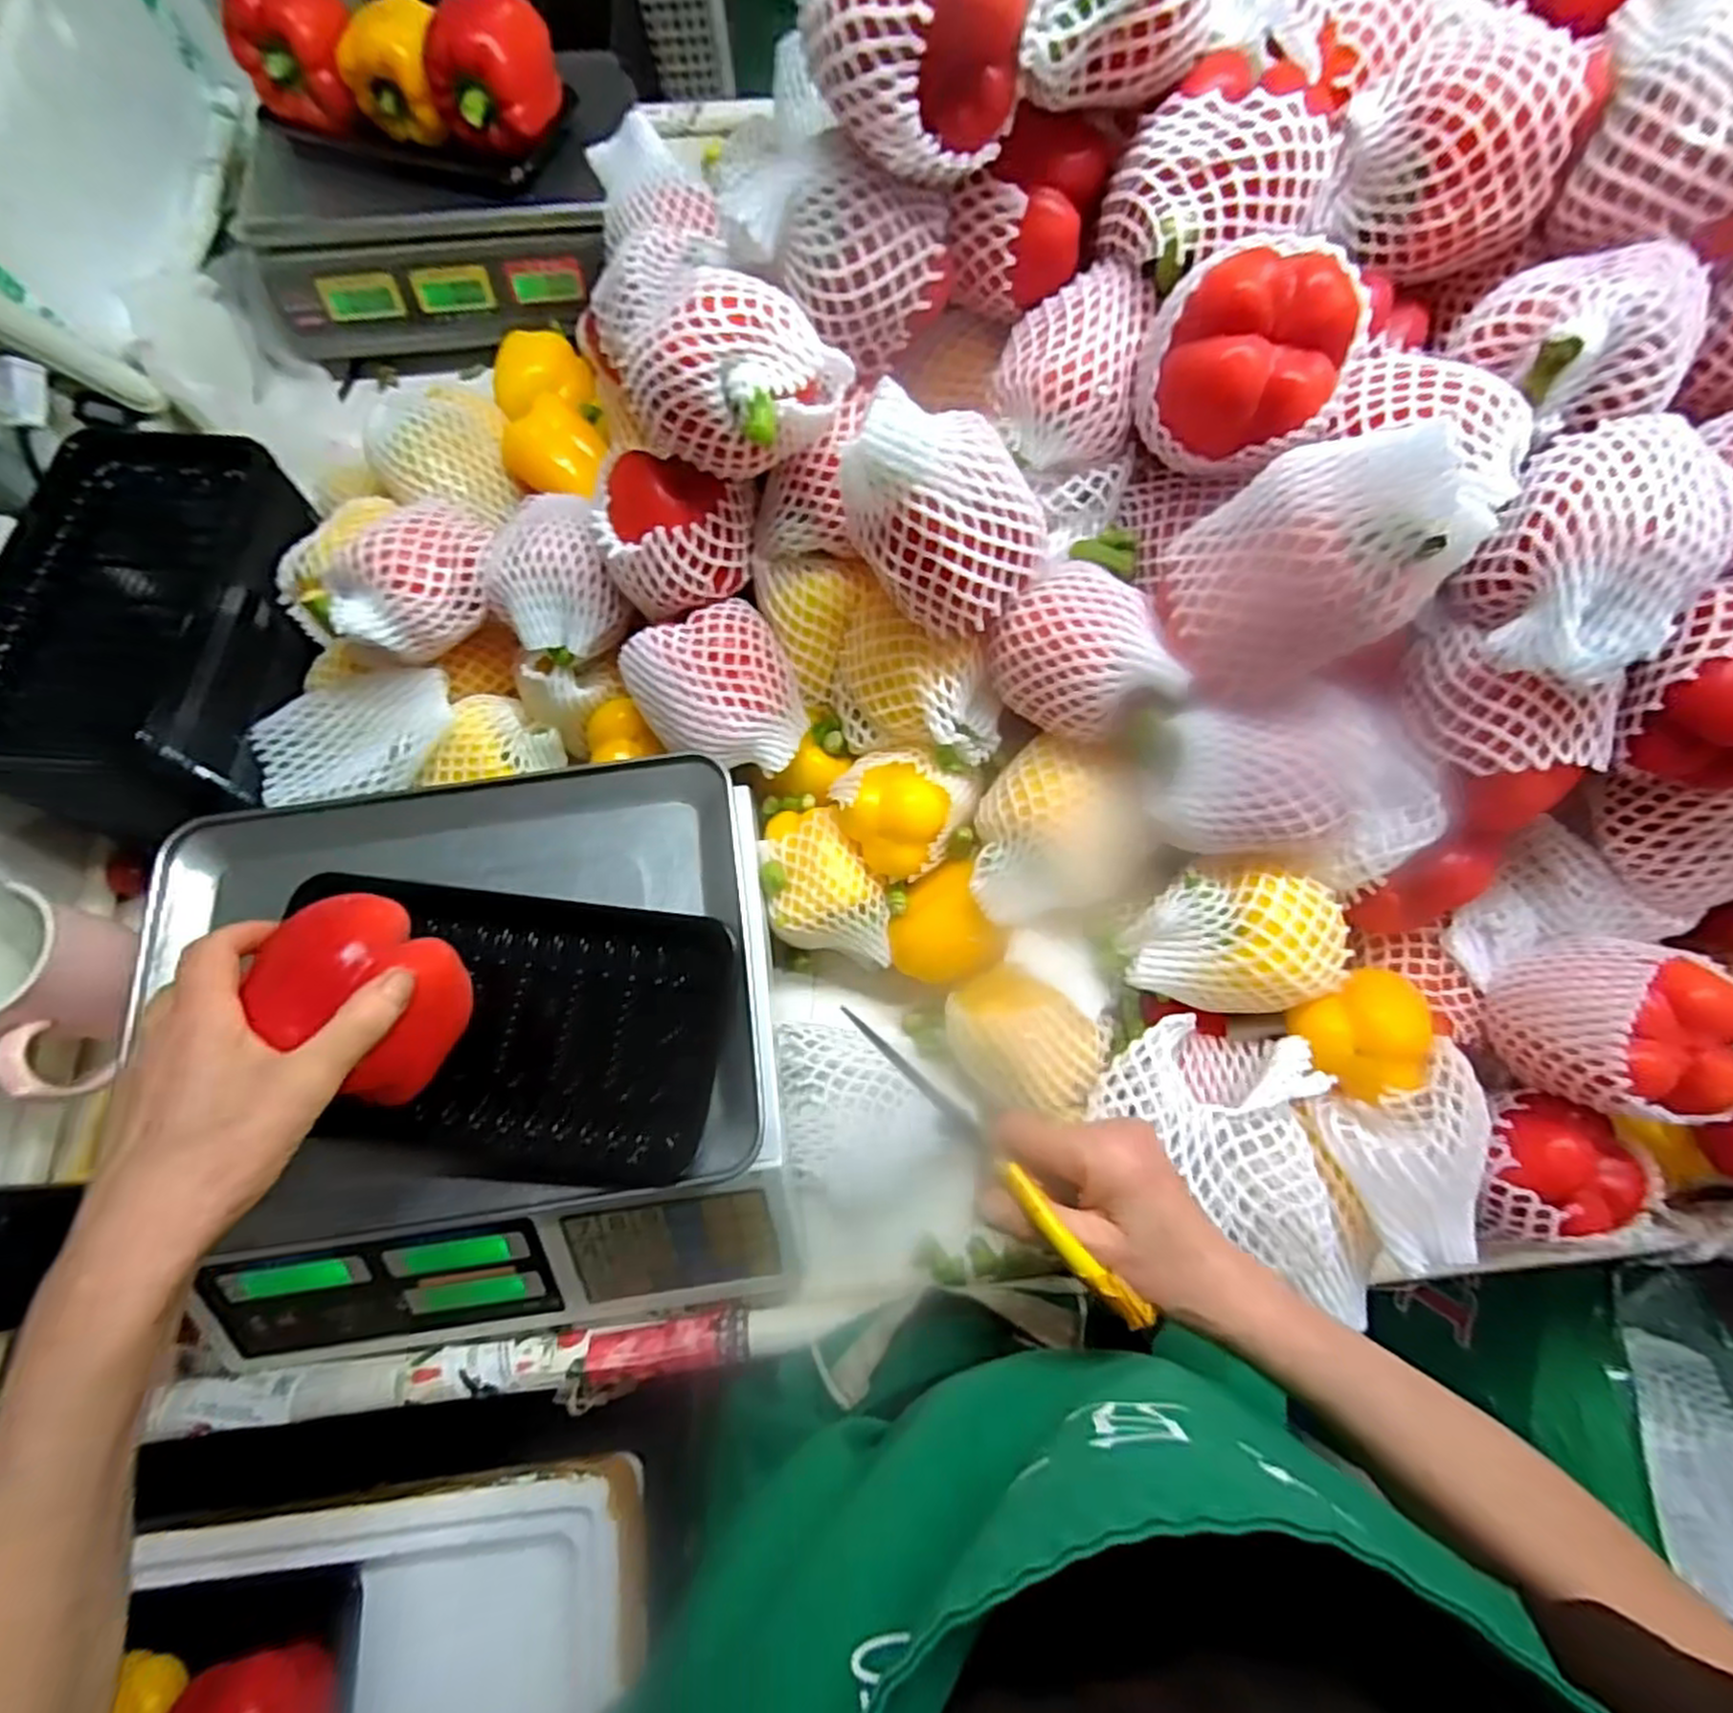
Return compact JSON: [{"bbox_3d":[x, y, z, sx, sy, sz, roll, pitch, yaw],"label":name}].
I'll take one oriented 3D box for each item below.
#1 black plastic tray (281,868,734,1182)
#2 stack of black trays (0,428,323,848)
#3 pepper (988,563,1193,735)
[{"bbox_3d":[-0.193,0.090,0.410,0.232,0.016,0.145,6,70,3],"label":"black plastic tray"},{"bbox_3d":[-0.467,-0.151,0.526,0.148,0.116,0.262,3,70,1],"label":"stack of black trays"},{"bbox_3d":[0.122,-0.108,0.421,0.075,0.063,0.103,-35,73,-12],"label":"pepper"}]

